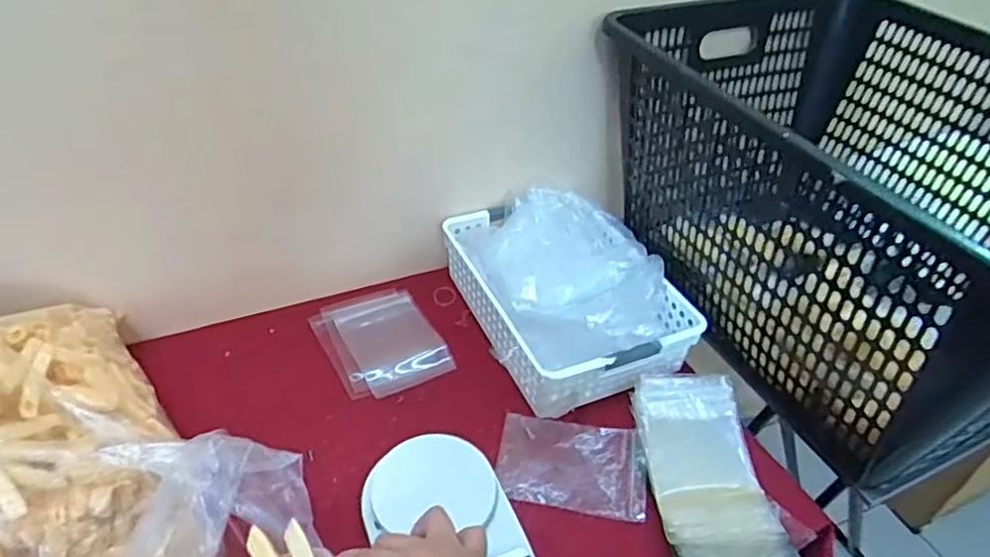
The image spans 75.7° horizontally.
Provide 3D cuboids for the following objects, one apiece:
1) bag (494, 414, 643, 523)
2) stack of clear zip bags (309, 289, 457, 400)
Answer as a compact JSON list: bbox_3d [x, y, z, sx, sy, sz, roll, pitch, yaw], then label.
[{"bbox_3d":[0.078,0.185,0.642,0.143,0.014,0.101,10,41,7],"label":"bag"},{"bbox_3d":[-0.139,0.073,0.768,0.126,0.010,0.161,-19,46,-24],"label":"stack of clear zip bags"}]

